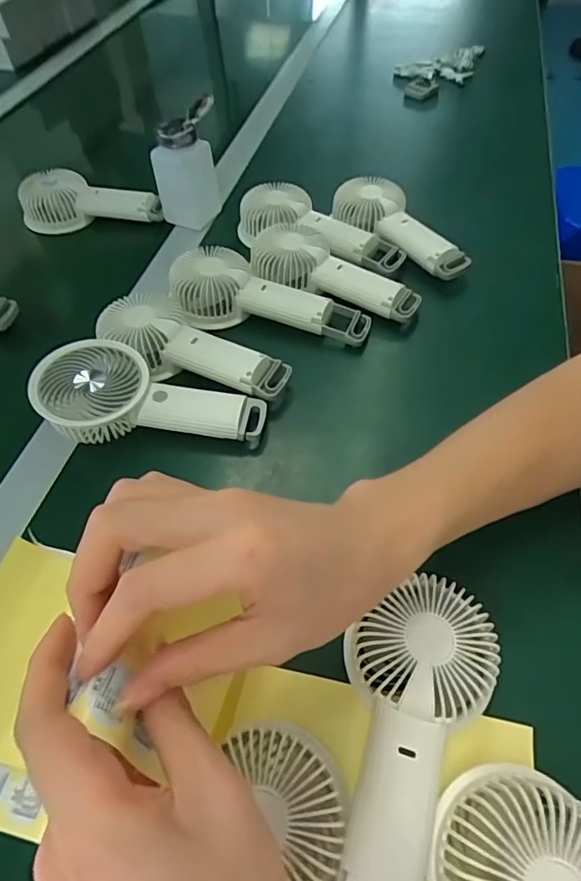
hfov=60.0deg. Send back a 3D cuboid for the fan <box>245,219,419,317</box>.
[{"bbox_3d":[0.042,-0.166,0.506,0.176,0.041,0.076,27,59,20],"label":"fan"}]

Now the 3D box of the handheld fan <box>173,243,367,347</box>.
[{"bbox_3d":[-0.020,-0.141,0.492,0.194,0.043,0.077,10,55,9],"label":"handheld fan"}]

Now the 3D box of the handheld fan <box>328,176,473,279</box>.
[{"bbox_3d":[0.116,-0.225,0.548,0.069,0.048,0.164,-27,58,-17],"label":"handheld fan"}]

